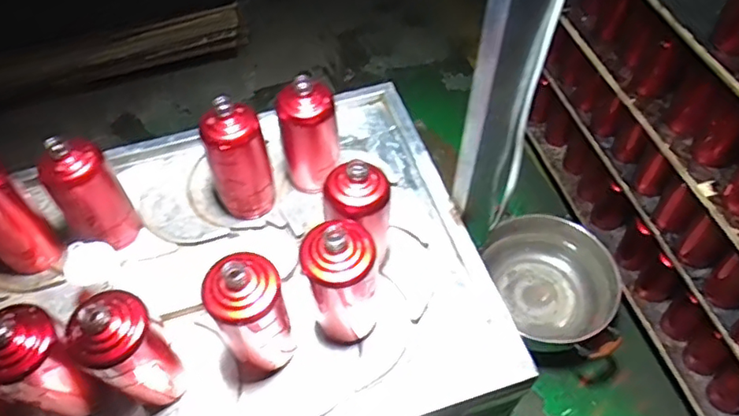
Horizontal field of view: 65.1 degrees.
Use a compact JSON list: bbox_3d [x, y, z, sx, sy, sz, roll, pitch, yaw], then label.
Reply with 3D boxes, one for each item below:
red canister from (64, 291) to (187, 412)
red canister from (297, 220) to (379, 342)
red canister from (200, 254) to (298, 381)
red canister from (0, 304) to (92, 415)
[{"bbox_3d":[-0.258,0.161,0.635,0.060,0.196,0.076,33,64,21],"label":"red canister"},{"bbox_3d":[-0.032,0.082,0.663,0.077,0.179,0.077,-1,57,1],"label":"red canister"},{"bbox_3d":[-0.130,0.120,0.651,0.076,0.183,0.076,-1,57,1],"label":"red canister"},{"bbox_3d":[-0.340,0.173,0.615,0.072,0.175,0.077,-1,57,1],"label":"red canister"}]

